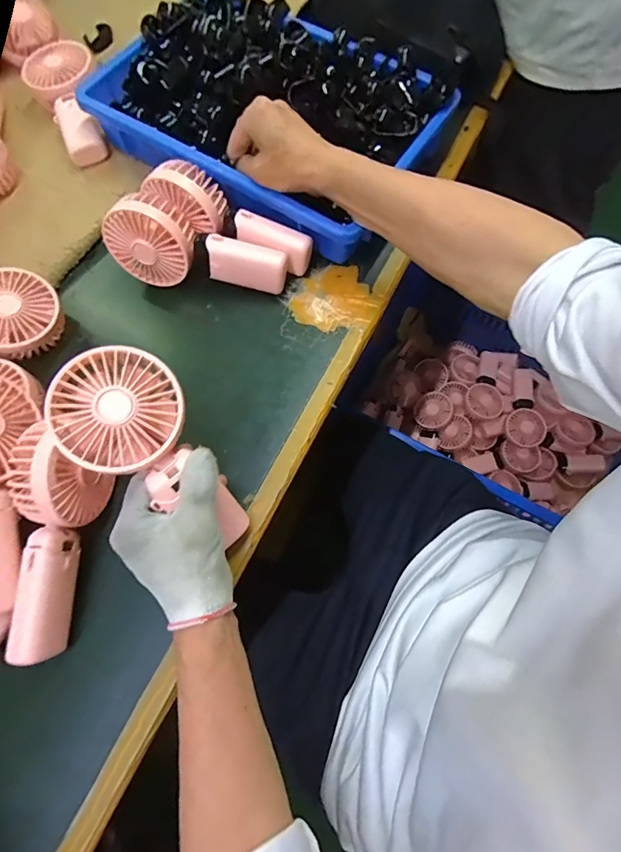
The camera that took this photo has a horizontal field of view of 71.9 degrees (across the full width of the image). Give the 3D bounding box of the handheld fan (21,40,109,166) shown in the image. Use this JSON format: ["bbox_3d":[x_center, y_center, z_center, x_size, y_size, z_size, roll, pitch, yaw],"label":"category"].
[{"bbox_3d":[-0.293,-0.399,0.519,0.081,0.040,0.164,-24,80,-7],"label":"handheld fan"}]

